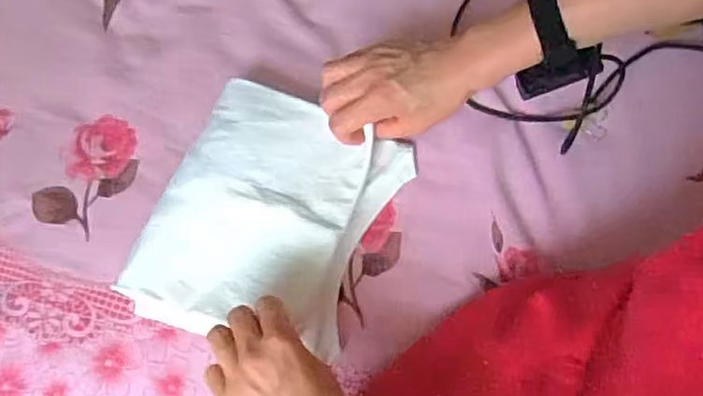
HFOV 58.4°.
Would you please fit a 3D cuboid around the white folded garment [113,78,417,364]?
[{"bbox_3d":[-0.072,0.019,0.575,0.190,0.042,0.231,20,71,10],"label":"white folded garment"}]

